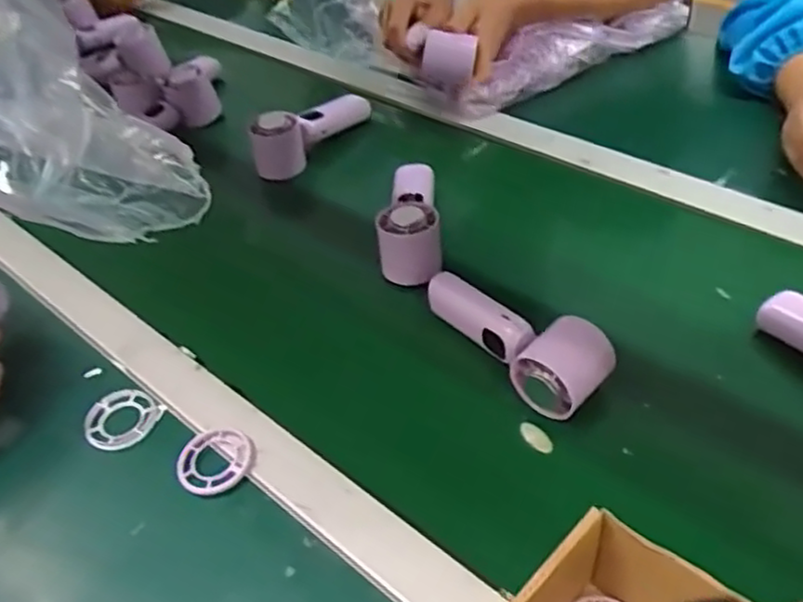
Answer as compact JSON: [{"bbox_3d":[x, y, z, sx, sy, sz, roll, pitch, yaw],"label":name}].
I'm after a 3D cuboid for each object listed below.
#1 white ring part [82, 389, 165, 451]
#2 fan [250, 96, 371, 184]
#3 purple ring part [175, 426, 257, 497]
[{"bbox_3d":[-0.214,0.090,0.544,0.050,0.005,0.054,26,51,17],"label":"white ring part"},{"bbox_3d":[-0.106,-0.195,0.816,0.053,0.073,0.168,25,52,27],"label":"fan"},{"bbox_3d":[-0.133,0.115,0.510,0.055,0.011,0.050,-2,41,2],"label":"purple ring part"}]

